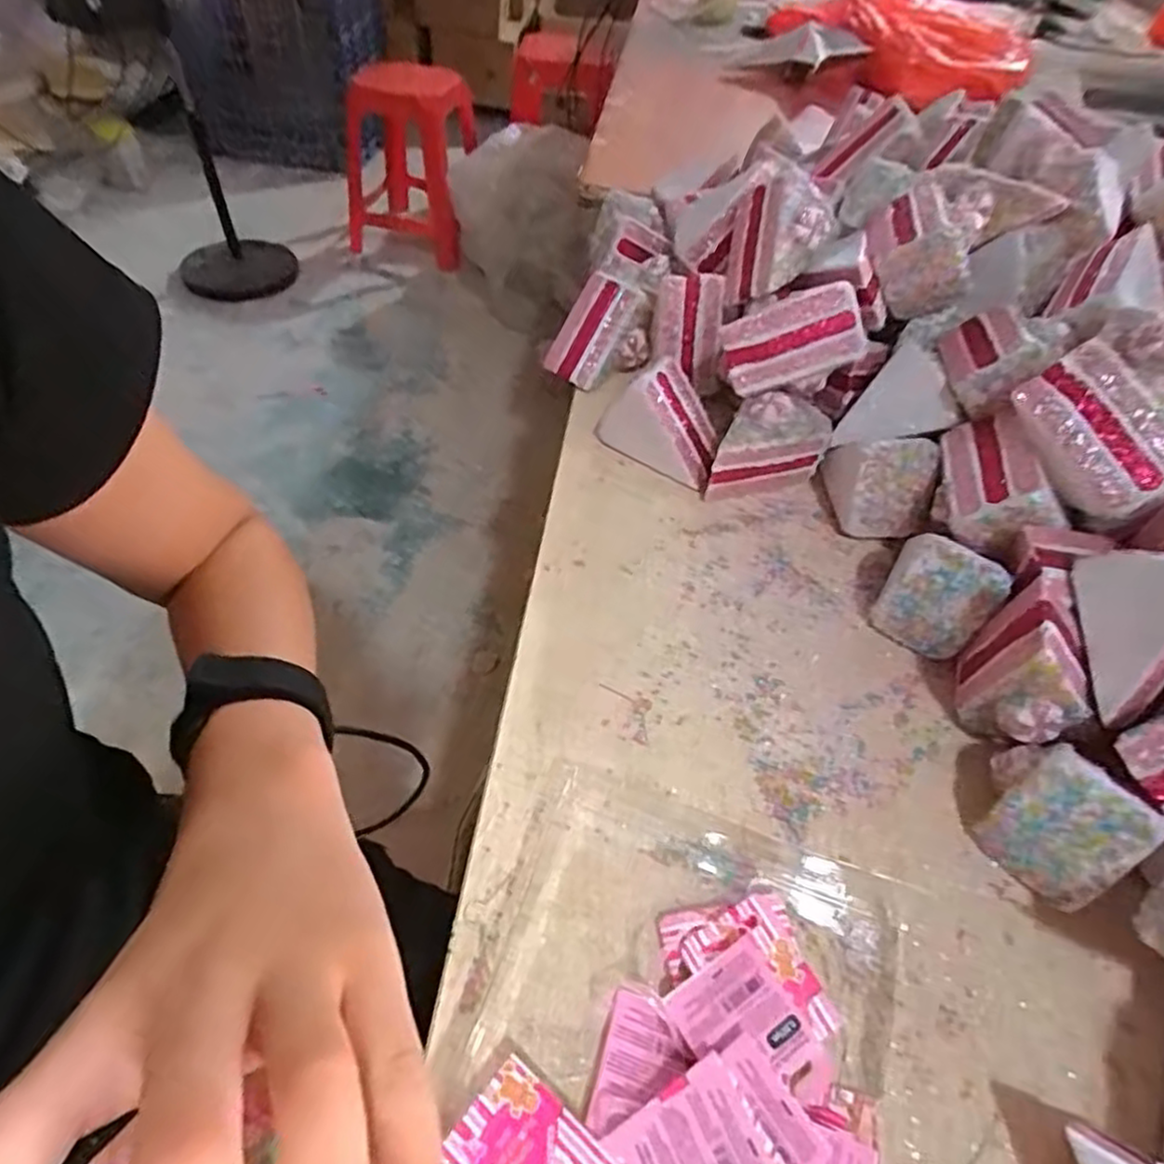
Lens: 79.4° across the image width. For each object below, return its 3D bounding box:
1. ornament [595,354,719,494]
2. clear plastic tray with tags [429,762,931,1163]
[{"bbox_3d":[0.059,-0.116,0.495,0.090,0.061,0.048,29,53,17],"label":"ornament"},{"bbox_3d":[0.036,0.195,0.270,0.178,0.023,0.225,19,51,9],"label":"clear plastic tray with tags"}]

